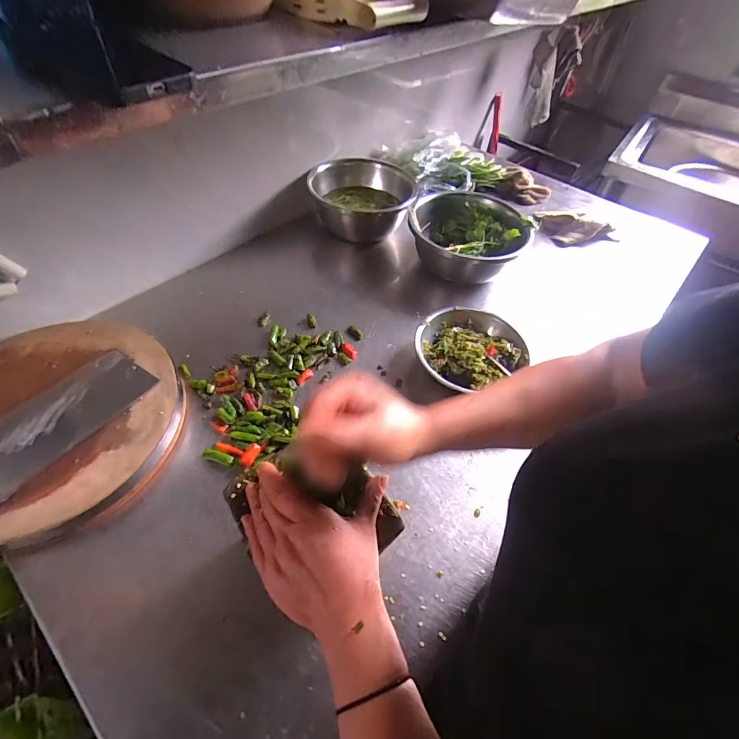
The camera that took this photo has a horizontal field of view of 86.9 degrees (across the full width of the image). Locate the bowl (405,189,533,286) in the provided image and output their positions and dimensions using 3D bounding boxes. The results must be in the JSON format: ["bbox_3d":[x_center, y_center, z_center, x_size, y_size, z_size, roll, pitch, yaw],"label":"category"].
[{"bbox_3d":[0.198,-0.268,0.817,0.233,0.089,0.235,3,51,-3],"label":"bowl"}]

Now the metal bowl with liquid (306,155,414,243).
[{"bbox_3d":[-0.014,-0.372,0.873,0.223,0.111,0.234,3,51,-3],"label":"metal bowl with liquid"}]

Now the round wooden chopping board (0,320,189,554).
[{"bbox_3d":[-0.430,0.064,0.529,0.319,0.047,0.312,3,51,-3],"label":"round wooden chopping board"}]

